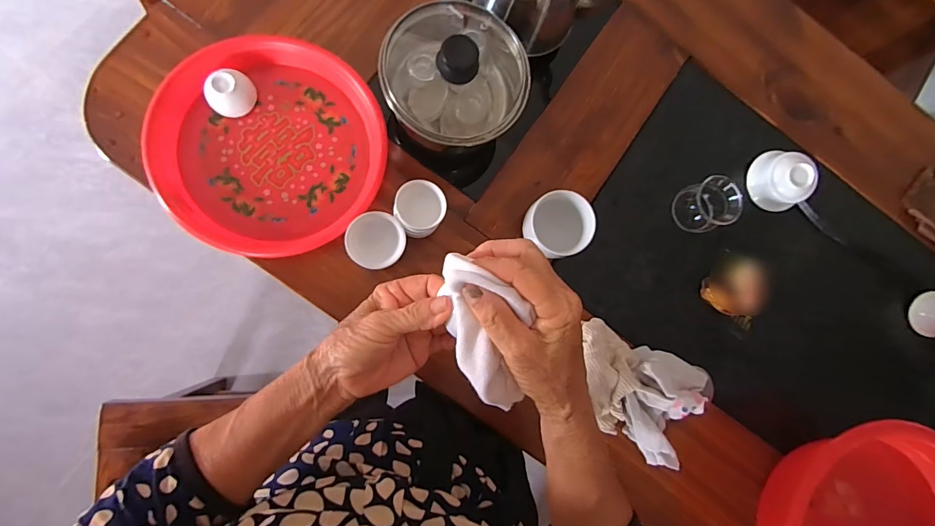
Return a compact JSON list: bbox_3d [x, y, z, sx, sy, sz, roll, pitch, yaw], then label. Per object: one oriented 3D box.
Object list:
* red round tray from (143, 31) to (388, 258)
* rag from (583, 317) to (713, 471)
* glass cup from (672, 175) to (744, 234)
[{"bbox_3d":[-0.230,-0.139,0.489,0.246,0.027,0.251,1,84,-8],"label":"red round tray"},{"bbox_3d":[0.203,0.154,0.515,0.189,0.062,0.130,30,81,-4],"label":"rag"},{"bbox_3d":[0.318,-0.076,0.555,0.059,0.056,0.066,-9,86,-9],"label":"glass cup"}]

